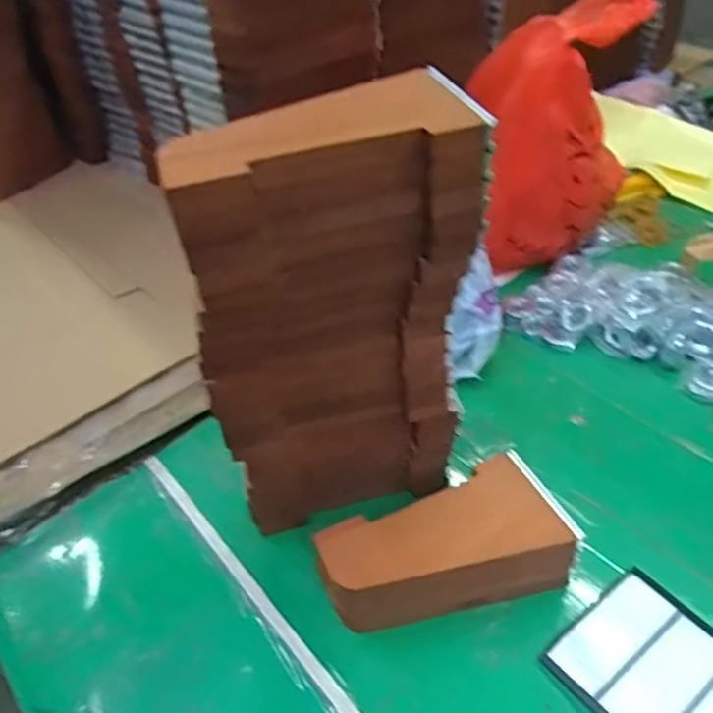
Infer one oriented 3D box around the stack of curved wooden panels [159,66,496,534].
[{"bbox_3d":[-0.007,0.006,0.399,0.155,0.311,0.066,-23,45,-18],"label":"stack of curved wooden panels"}]

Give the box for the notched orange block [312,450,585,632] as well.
[{"bbox_3d":[0.058,0.137,0.432,0.153,0.063,0.075,-18,44,-14],"label":"notched orange block"}]

